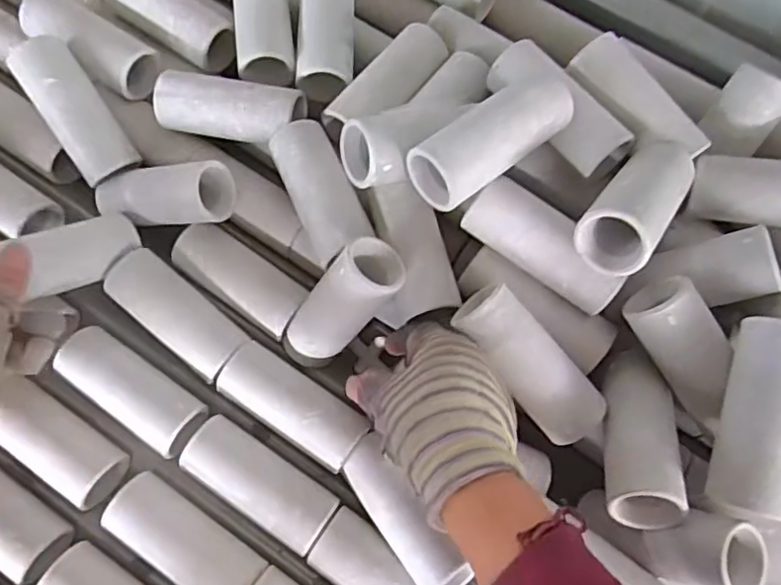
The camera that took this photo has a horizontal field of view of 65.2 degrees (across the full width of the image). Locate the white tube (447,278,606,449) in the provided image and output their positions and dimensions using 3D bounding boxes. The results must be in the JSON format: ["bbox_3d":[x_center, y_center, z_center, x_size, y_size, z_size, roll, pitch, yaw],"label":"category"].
[{"bbox_3d":[0.084,0.046,0.364,0.041,0.037,0.114,-42,97,-14],"label":"white tube"}]

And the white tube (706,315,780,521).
[{"bbox_3d":[0.198,0.065,0.320,0.036,0.033,0.101,15,84,3],"label":"white tube"}]

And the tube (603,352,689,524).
[{"bbox_3d":[0.145,0.080,0.355,0.035,0.032,0.102,10,53,1],"label":"tube"}]

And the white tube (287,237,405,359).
[{"bbox_3d":[-0.032,0.008,0.386,0.040,0.033,0.094,49,121,12],"label":"white tube"}]

